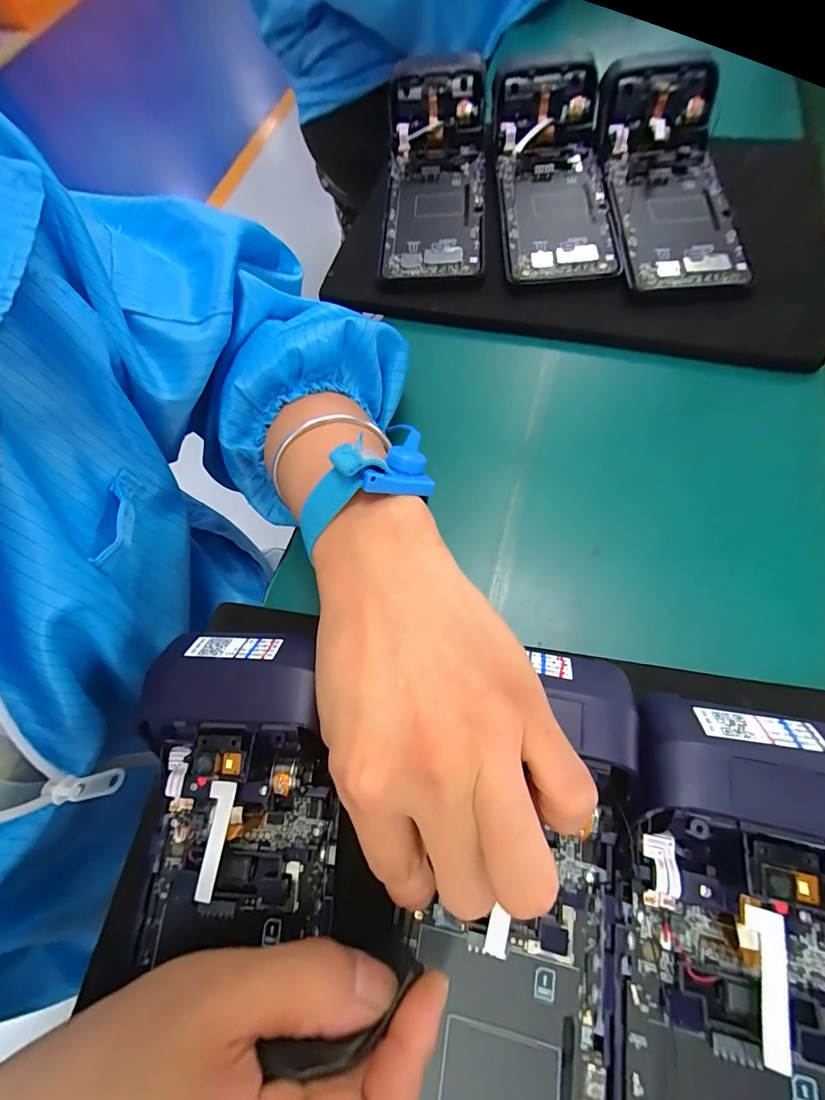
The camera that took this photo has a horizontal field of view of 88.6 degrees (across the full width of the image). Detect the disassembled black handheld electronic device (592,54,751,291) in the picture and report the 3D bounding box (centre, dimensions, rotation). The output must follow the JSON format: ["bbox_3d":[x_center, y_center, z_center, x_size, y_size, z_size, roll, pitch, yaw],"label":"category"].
[{"bbox_3d":[0.180,-0.268,0.302,0.087,0.058,0.191,2,67,1],"label":"disassembled black handheld electronic device"}]

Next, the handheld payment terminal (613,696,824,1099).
[{"bbox_3d":[0.109,0.167,0.134,0.085,0.039,0.223,6,80,2],"label":"handheld payment terminal"}]

